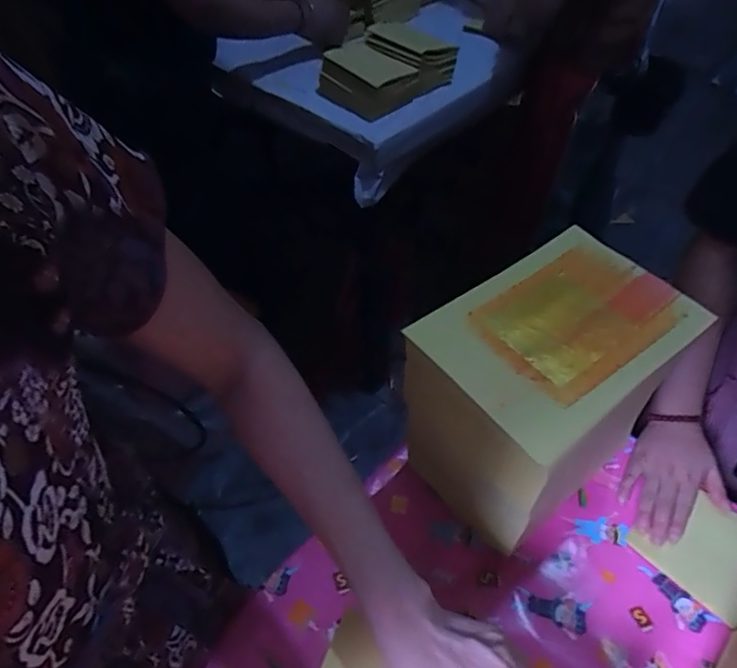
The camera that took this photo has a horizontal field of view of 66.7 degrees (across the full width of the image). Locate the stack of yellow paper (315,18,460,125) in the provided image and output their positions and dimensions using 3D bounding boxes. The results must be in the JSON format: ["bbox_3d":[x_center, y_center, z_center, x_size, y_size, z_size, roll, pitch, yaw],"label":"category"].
[{"bbox_3d":[0.044,-0.527,1.110,0.210,0.103,0.212,35,59,27],"label":"stack of yellow paper"}]

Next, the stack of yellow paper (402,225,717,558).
[{"bbox_3d":[0.170,0.076,0.585,0.218,0.268,0.156,-31,55,-22],"label":"stack of yellow paper"}]

